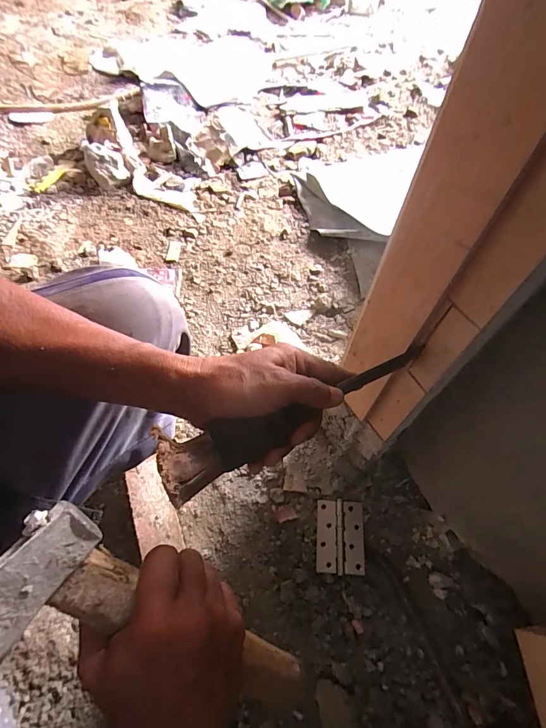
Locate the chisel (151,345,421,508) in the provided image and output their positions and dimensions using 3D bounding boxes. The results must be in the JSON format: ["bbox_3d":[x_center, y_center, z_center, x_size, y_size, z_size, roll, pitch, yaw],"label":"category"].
[{"bbox_3d":[0.024,0.036,0.300,0.238,0.030,0.046,-22,61,-22],"label":"chisel"}]

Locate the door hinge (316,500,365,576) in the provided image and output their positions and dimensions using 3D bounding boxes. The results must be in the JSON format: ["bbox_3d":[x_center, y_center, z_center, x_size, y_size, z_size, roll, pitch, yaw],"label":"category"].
[{"bbox_3d":[0.103,0.265,0.565,0.071,0.009,0.101,1,64,5],"label":"door hinge"}]

